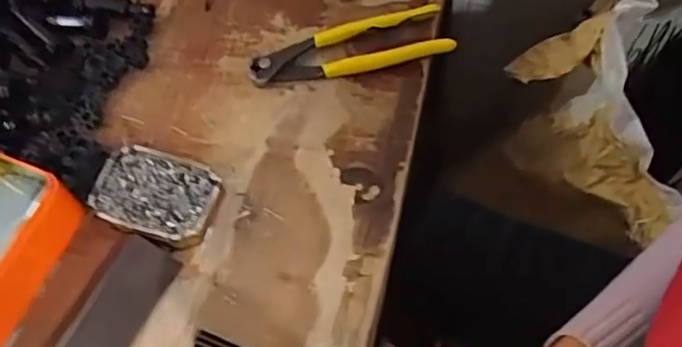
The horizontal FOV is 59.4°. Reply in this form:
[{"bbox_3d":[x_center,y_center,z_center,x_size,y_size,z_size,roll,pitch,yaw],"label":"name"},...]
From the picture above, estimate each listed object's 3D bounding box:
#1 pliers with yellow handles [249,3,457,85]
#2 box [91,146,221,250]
[{"bbox_3d":[0.007,-0.101,0.493,0.164,0.016,0.048,-16,61,-5],"label":"pliers with yellow handles"},{"bbox_3d":[-0.131,0.017,0.431,0.090,0.020,0.062,18,64,14],"label":"box"}]

